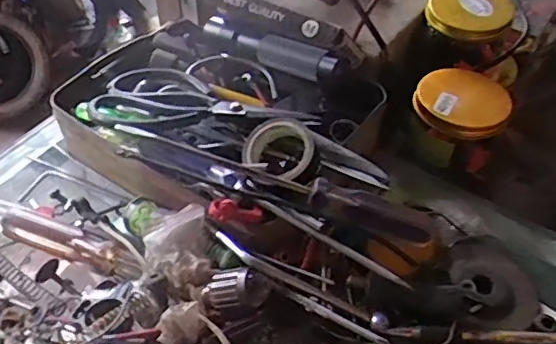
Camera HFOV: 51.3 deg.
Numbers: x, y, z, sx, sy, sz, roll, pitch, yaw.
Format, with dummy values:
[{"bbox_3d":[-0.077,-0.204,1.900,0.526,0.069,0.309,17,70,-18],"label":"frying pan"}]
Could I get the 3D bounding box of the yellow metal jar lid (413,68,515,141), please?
[{"bbox_3d":[0.167,-0.064,0.520,0.081,0.021,0.076,2,48,-2],"label":"yellow metal jar lid"}]

